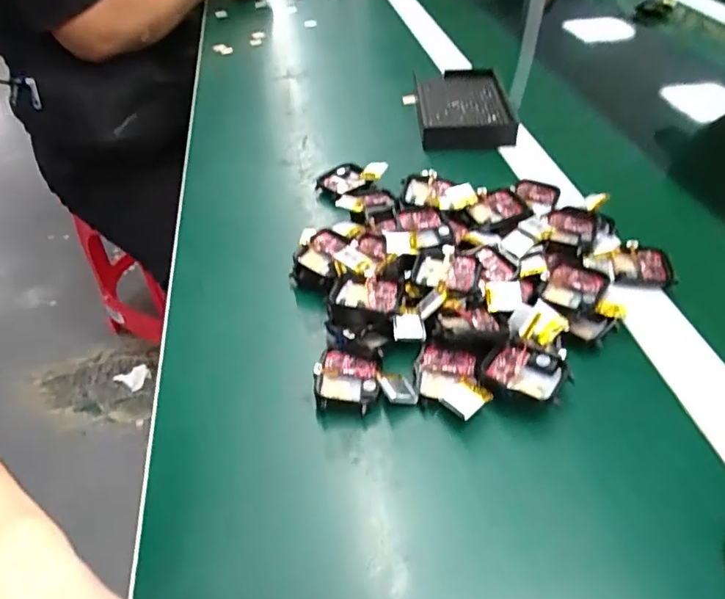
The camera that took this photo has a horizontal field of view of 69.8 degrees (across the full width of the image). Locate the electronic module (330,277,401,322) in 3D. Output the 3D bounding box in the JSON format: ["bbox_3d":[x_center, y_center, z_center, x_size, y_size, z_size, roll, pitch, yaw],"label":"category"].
[{"bbox_3d":[0.001,0.003,0.329,0.042,0.021,0.032,4,46,10],"label":"electronic module"}]

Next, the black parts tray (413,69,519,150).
[{"bbox_3d":[0.110,-0.202,0.546,0.100,0.021,0.136,0,45,1],"label":"black parts tray"}]

